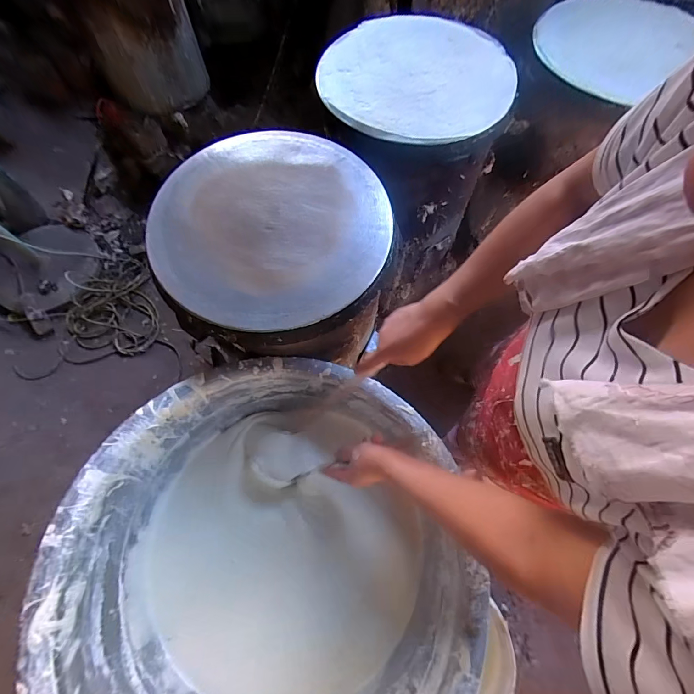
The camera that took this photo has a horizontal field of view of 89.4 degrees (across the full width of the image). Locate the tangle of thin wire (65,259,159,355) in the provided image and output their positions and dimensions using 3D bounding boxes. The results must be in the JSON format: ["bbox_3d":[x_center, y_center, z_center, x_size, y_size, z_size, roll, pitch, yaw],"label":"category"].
[{"bbox_3d":[-0.904,-0.149,1.338,0.307,0.078,0.381,-17,71,-8],"label":"tangle of thin wire"}]

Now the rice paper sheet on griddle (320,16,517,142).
[{"bbox_3d":[0.133,-0.520,0.666,0.350,0.021,0.362,21,70,5],"label":"rice paper sheet on griddle"}]

